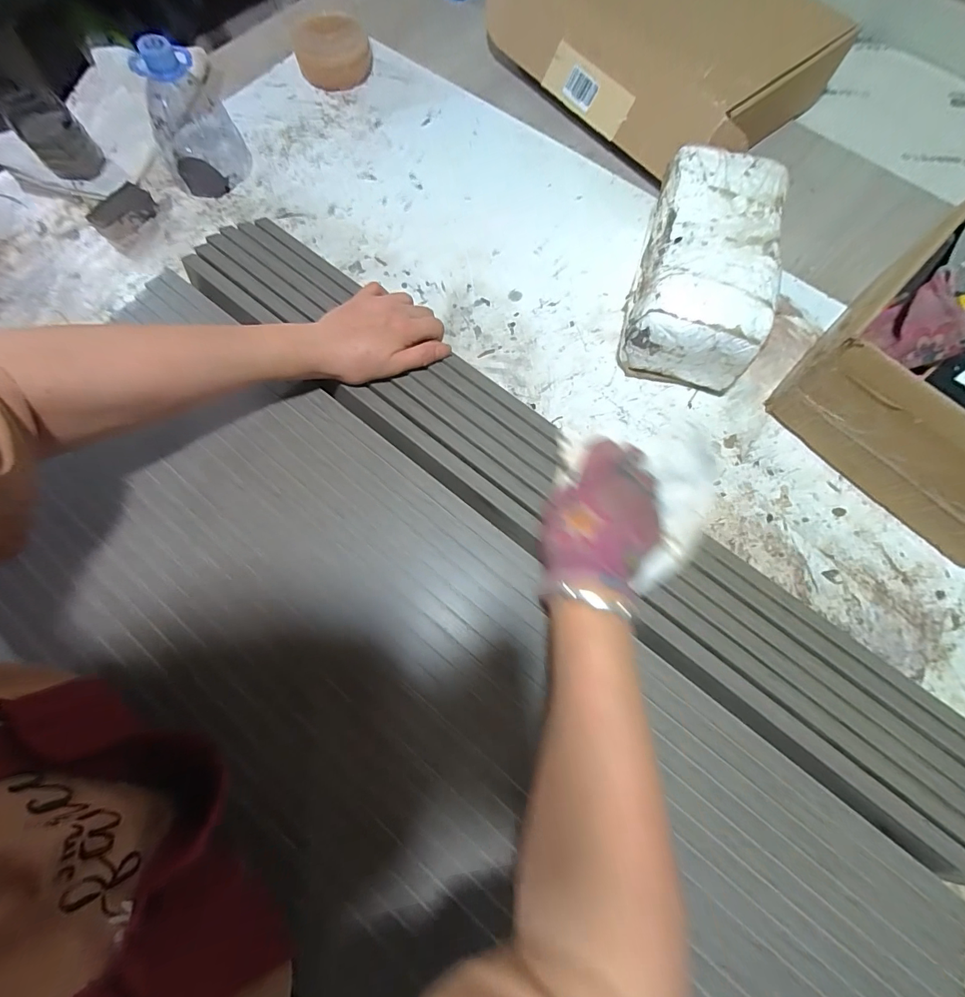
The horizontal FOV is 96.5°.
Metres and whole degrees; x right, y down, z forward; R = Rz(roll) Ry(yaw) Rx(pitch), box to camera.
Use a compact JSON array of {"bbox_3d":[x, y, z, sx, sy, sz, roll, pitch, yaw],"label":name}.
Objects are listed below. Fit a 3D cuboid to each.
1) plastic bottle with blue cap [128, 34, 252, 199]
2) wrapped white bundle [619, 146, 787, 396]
[{"bbox_3d":[-0.352,-0.452,0.509,0.096,0.121,0.108,-27,76,-9],"label":"plastic bottle with blue cap"},{"bbox_3d":[0.229,-0.240,0.459,0.127,0.109,0.226,13,74,2],"label":"wrapped white bundle"}]

